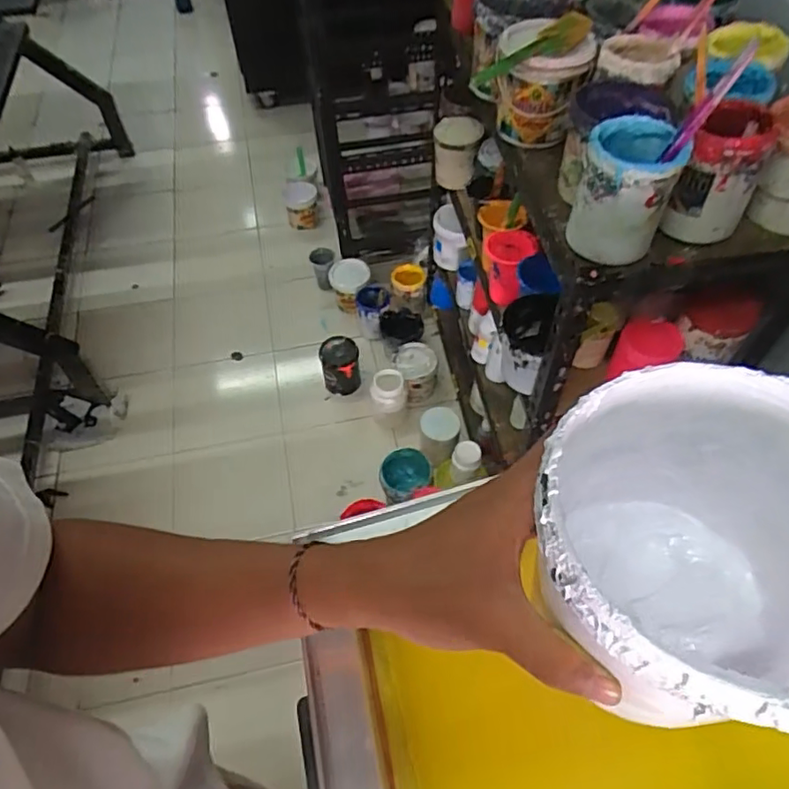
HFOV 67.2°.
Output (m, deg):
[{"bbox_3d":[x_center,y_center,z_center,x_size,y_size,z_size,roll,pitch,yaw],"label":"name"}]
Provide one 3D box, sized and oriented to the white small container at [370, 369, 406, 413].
[{"bbox_3d":[-0.015,0.004,1.582,0.092,0.152,0.075,2,55,3],"label":"white small container"}]

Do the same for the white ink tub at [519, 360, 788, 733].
[{"bbox_3d":[0.120,0.071,0.249,0.127,0.115,0.122,0,54,1],"label":"white ink tub"}]

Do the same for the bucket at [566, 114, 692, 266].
[{"bbox_3d":[0.261,-0.228,0.678,0.094,0.145,0.099,0,54,1],"label":"bucket"}]

